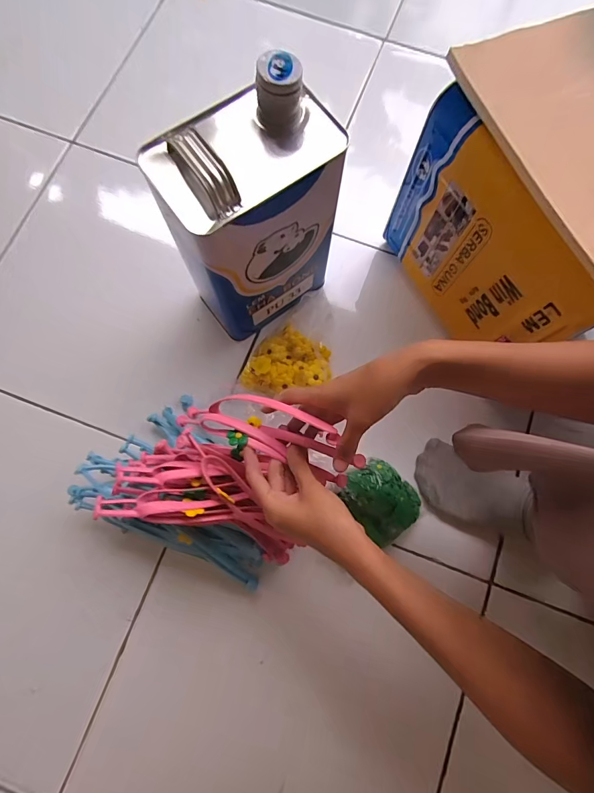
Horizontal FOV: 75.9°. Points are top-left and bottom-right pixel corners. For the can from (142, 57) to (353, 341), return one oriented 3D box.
[{"bbox_3d":[-0.049,-0.190,0.429,0.160,0.264,0.110,-36,81,-8],"label":"can"}]

